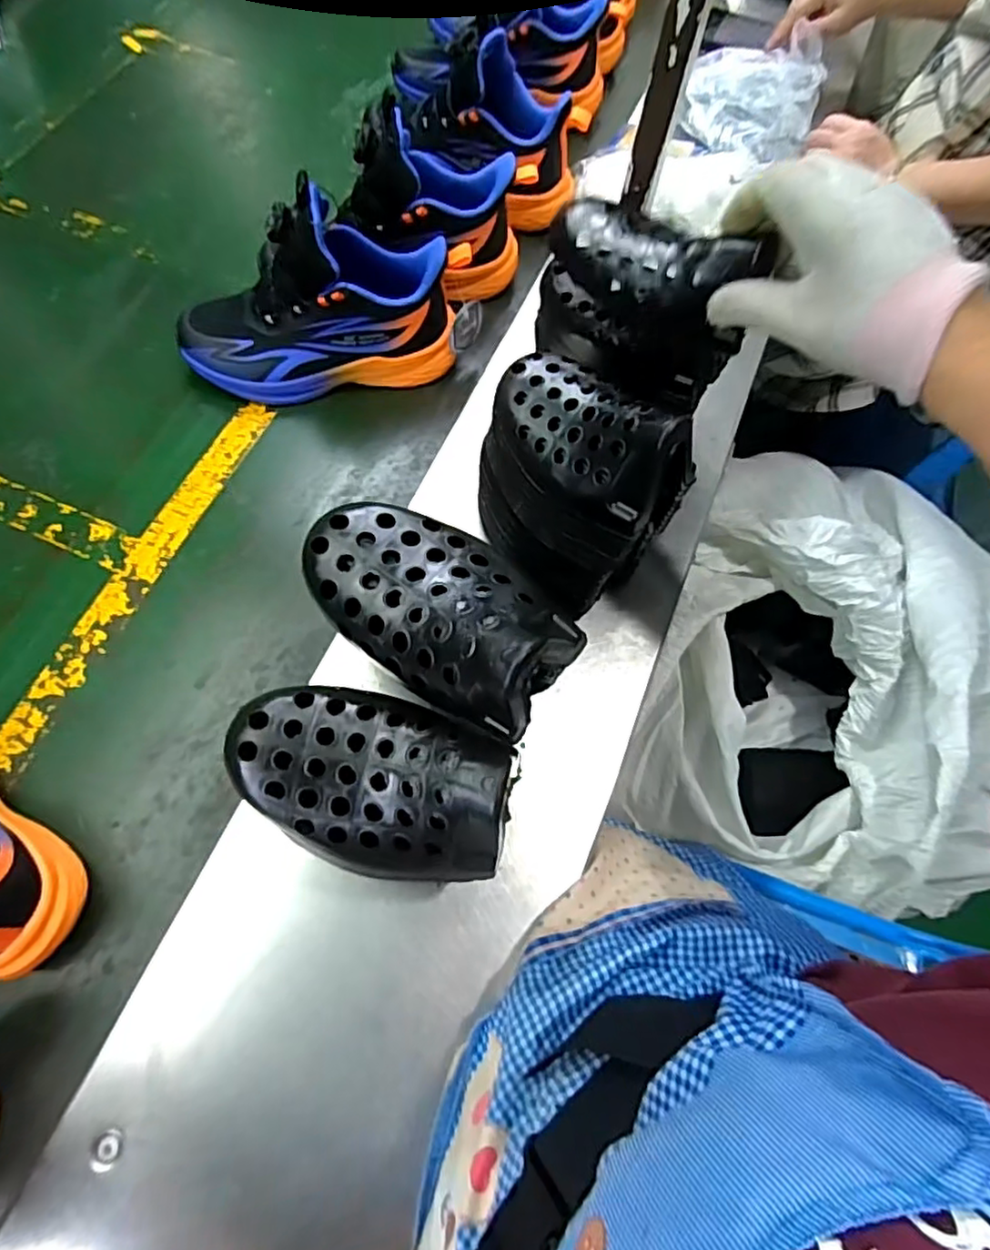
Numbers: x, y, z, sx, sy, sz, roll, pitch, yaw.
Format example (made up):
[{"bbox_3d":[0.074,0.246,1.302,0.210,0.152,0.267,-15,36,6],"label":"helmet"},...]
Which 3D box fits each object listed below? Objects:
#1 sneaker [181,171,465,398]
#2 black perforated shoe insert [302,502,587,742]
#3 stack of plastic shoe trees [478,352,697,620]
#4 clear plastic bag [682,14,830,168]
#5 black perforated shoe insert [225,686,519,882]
[{"bbox_3d":[-0.158,-0.275,0.544,0.242,0.145,0.083,-8,69,-6],"label":"sneaker"},{"bbox_3d":[-0.028,-0.016,0.304,0.143,0.051,0.085,39,71,10],"label":"black perforated shoe insert"},{"bbox_3d":[0.047,-0.093,0.443,0.082,0.184,0.134,-40,77,-18],"label":"stack of plastic shoe trees"},{"bbox_3d":[0.305,-0.628,0.735,0.150,0.067,0.154,19,68,5],"label":"clear plastic bag"},{"bbox_3d":[-0.062,0.074,0.308,0.137,0.050,0.081,13,68,0],"label":"black perforated shoe insert"}]

